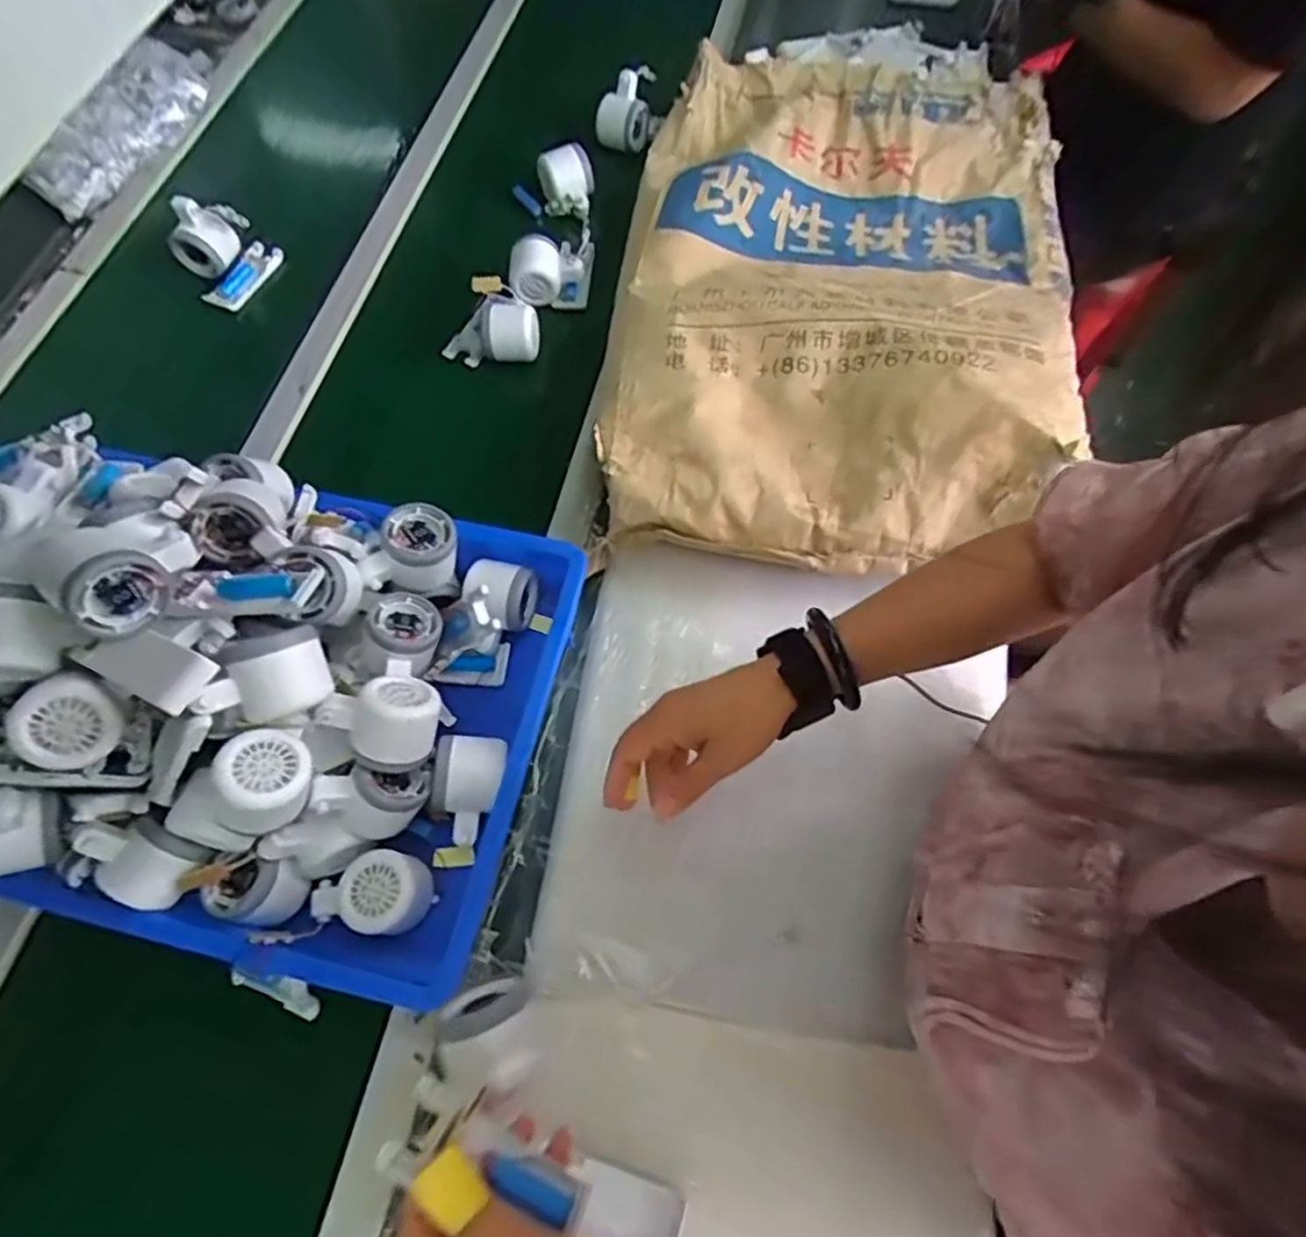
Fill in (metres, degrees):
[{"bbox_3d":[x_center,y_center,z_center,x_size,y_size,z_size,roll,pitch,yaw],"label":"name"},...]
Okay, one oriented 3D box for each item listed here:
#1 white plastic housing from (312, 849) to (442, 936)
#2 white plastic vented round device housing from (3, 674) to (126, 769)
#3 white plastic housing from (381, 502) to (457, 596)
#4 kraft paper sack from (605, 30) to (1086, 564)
[{"bbox_3d":[-0.213,0.206,0.523,0.085,0.042,0.058,3,66,1],"label":"white plastic housing"},{"bbox_3d":[-0.378,0.066,0.449,0.057,0.031,0.055,-4,99,-28],"label":"white plastic vented round device housing"},{"bbox_3d":[-0.194,-0.055,0.584,0.061,0.063,0.059,-4,66,-2],"label":"white plastic housing"},{"bbox_3d":[0.206,-0.388,0.736,0.462,0.095,0.743,13,66,6],"label":"kraft paper sack"}]

